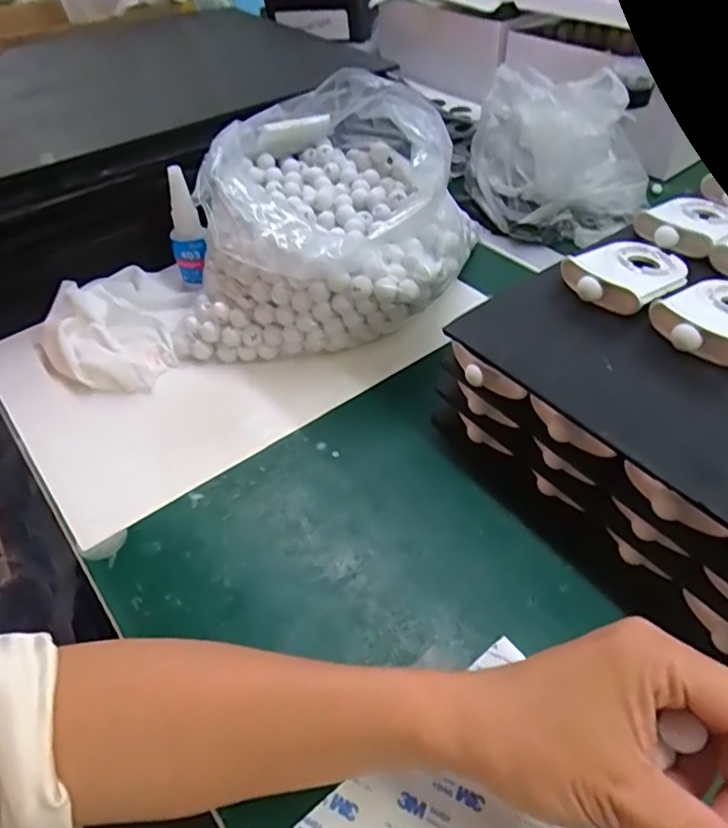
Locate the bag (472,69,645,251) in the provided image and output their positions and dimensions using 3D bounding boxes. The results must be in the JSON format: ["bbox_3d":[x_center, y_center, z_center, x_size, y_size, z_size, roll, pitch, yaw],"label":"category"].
[{"bbox_3d":[0.197,-0.257,0.591,0.167,0.117,0.137,12,48,14],"label":"bag"}]

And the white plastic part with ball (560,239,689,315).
[{"bbox_3d":[0.173,-0.095,0.391,0.088,0.015,0.061,-32,53,-25],"label":"white plastic part with ball"}]

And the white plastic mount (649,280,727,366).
[{"bbox_3d":[0.214,-0.060,0.355,0.084,0.015,0.059,-31,52,-24],"label":"white plastic mount"}]

